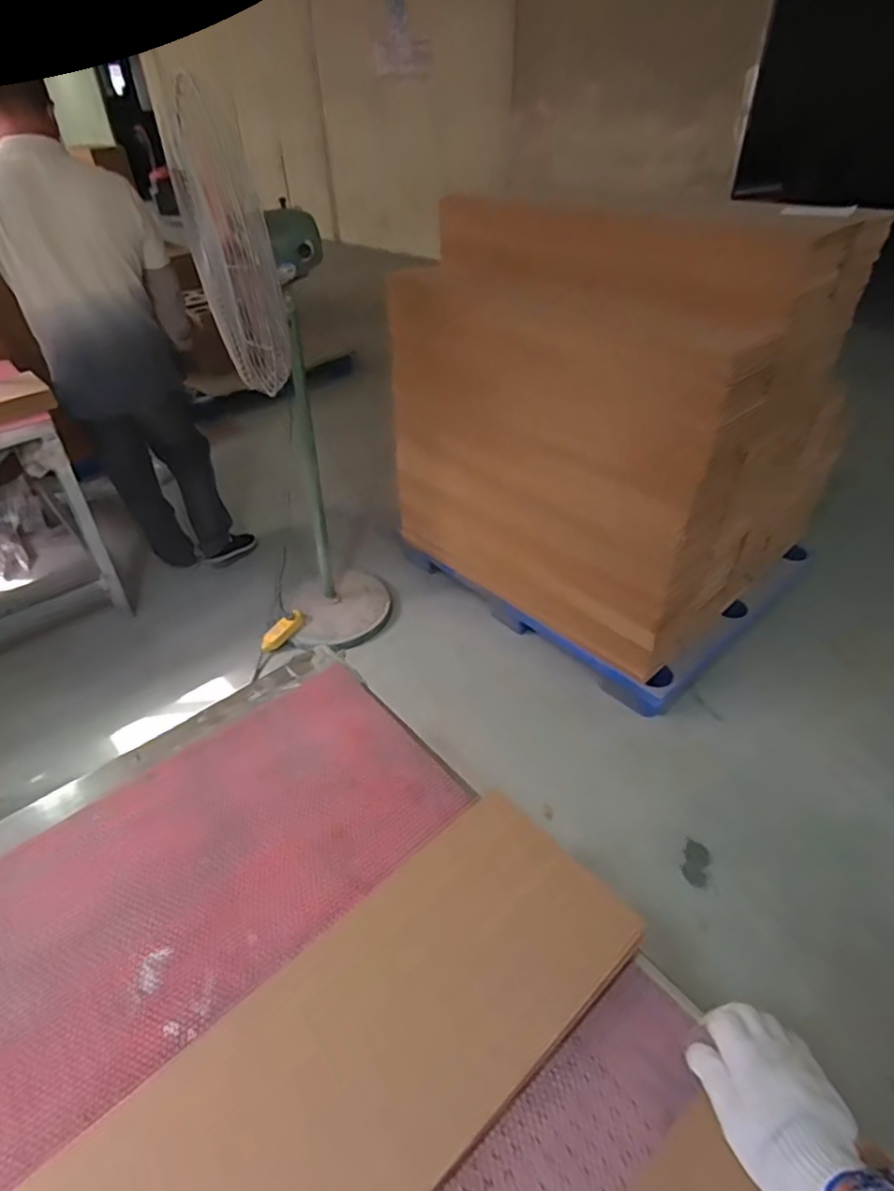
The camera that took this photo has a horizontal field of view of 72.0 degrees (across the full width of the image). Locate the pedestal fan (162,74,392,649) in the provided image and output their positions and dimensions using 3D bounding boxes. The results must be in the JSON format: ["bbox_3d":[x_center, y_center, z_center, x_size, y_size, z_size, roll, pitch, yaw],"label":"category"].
[{"bbox_3d":[-0.377,-0.419,1.689,0.374,1.299,0.395,-12,40,-14],"label":"pedestal fan"}]

